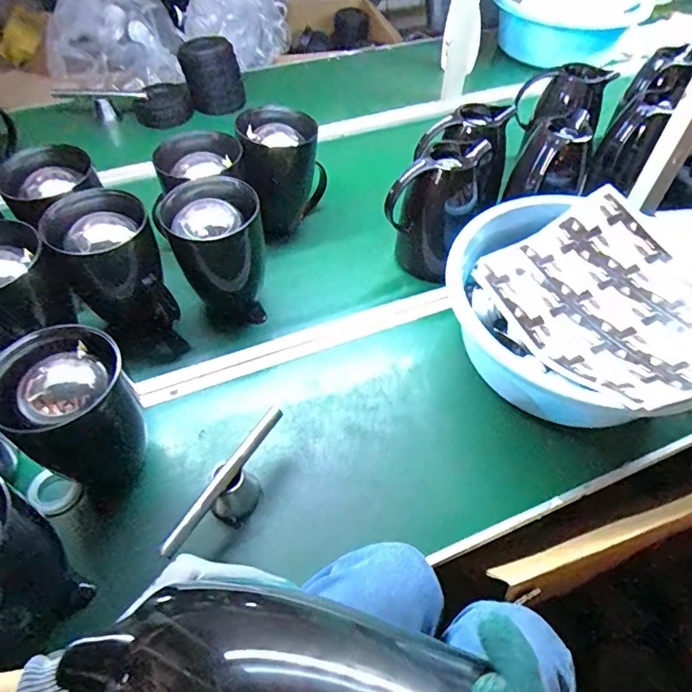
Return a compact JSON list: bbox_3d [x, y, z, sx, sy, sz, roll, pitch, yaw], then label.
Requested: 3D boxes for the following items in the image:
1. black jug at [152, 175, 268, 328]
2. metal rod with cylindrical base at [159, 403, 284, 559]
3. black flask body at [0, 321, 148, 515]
[{"bbox_3d":[-0.177,-0.125,0.719,0.113,0.186,0.113,0,51,0],"label":"black jug"},{"bbox_3d":[-0.125,0.162,0.581,0.038,0.069,0.189,25,55,18],"label":"metal rod with cylindrical base"},{"bbox_3d":[-0.288,0.082,0.567,0.124,0.182,0.110,-35,60,-25],"label":"black flask body"}]

